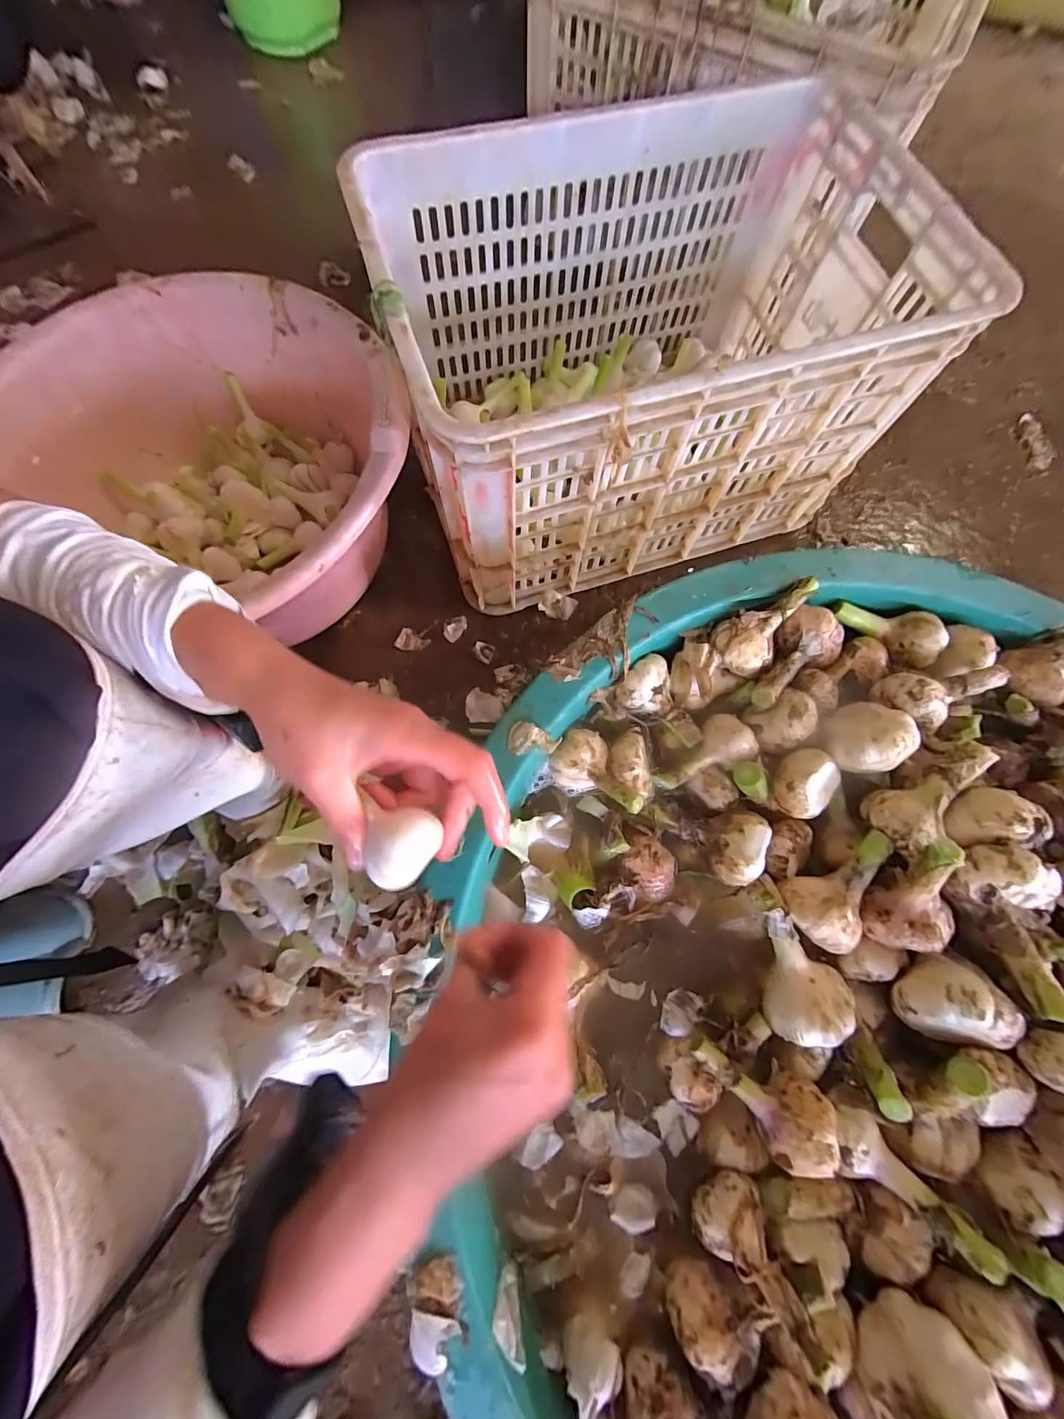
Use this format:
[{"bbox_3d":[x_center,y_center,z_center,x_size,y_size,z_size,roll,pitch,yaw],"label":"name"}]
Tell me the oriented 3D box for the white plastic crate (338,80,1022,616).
[{"bbox_3d":[0.122,-0.405,0.551,0.531,0.299,0.408,-15,74,-6],"label":"white plastic crate"}]

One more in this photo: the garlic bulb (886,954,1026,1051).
[{"bbox_3d":[0.298,0.204,0.316,0.055,0.040,0.056,0,73,-1],"label":"garlic bulb"}]

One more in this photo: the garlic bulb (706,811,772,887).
[{"bbox_3d":[0.163,0.111,0.364,0.040,0.043,0.053,0,73,-1],"label":"garlic bulb"}]

